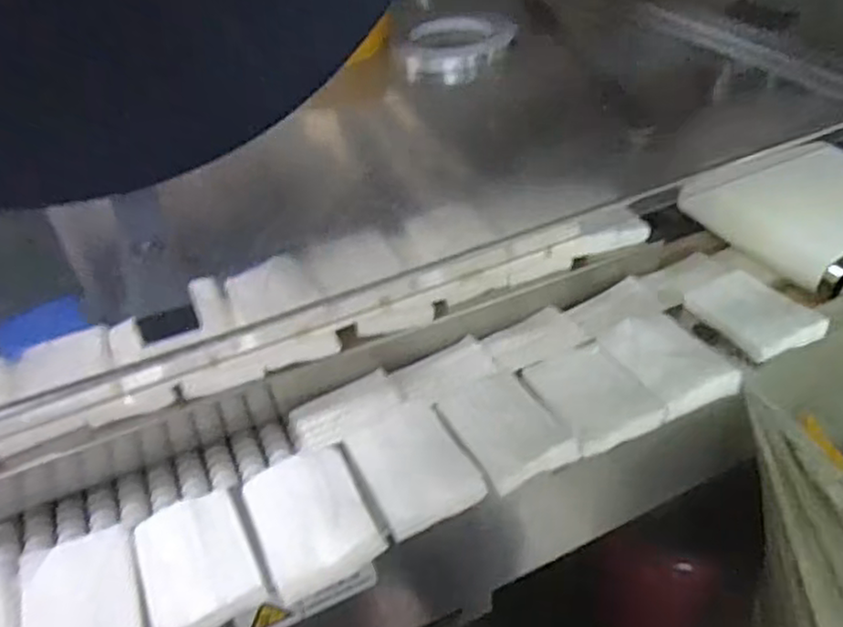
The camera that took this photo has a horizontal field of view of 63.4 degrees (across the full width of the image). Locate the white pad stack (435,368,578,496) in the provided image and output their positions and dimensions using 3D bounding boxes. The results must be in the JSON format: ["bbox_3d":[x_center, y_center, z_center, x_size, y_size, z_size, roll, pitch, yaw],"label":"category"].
[{"bbox_3d":[0.065,0.087,0.552,0.075,0.013,0.113,-19,40,-16],"label":"white pad stack"}]

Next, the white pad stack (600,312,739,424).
[{"bbox_3d":[0.213,0.040,0.594,0.078,0.016,0.107,-19,41,-16],"label":"white pad stack"}]

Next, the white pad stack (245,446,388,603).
[{"bbox_3d":[-0.081,0.145,0.498,0.080,0.022,0.102,-19,41,-17],"label":"white pad stack"}]

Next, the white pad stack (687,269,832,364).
[{"bbox_3d":[0.305,-0.002,0.629,0.075,0.018,0.107,-21,41,-19],"label":"white pad stack"}]

